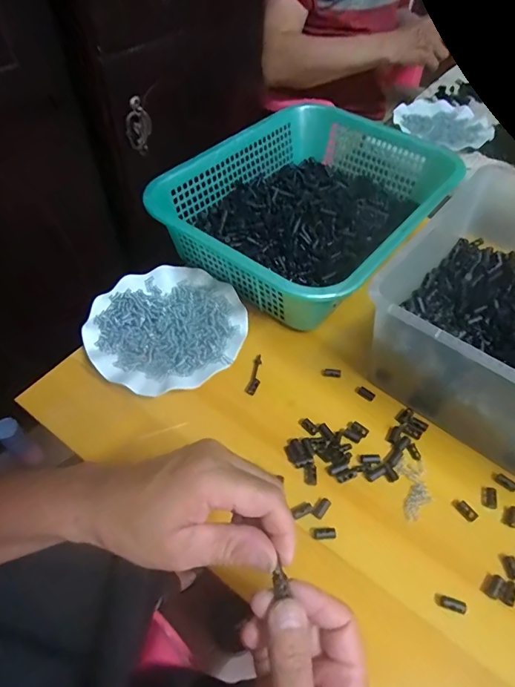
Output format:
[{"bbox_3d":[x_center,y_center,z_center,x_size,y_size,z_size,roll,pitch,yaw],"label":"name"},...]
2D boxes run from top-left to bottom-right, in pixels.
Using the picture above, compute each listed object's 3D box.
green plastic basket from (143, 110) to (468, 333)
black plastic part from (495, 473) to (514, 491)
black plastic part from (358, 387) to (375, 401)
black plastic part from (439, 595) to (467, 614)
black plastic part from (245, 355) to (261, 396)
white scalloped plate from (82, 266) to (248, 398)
[{"bbox_3d":[0.080,-0.202,0.594,0.293,0.083,0.389,34,58,21],"label":"green plastic basket"},{"bbox_3d":[0.243,0.135,0.411,0.019,0.004,0.012,39,60,24],"label":"black plastic part"},{"bbox_3d":[0.122,0.056,0.473,0.019,0.004,0.010,31,57,19],"label":"black plastic part"},{"bbox_3d":[0.161,0.215,0.347,0.021,0.004,0.009,14,53,8],"label":"black plastic part"},{"bbox_3d":[-0.001,0.035,0.480,0.013,0.004,0.052,13,53,7],"label":"black plastic part"},{"bbox_3d":[-0.106,-0.023,0.498,0.176,0.014,0.178,2,52,-2],"label":"white scalloped plate"}]

